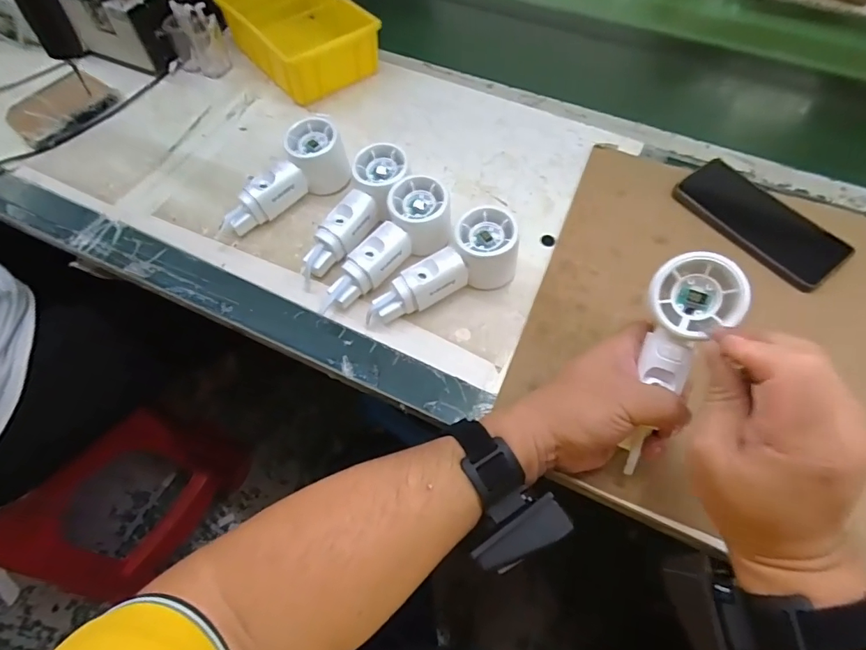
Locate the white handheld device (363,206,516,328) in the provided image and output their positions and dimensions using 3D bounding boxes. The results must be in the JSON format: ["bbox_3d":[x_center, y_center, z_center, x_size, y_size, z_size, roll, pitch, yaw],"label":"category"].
[{"bbox_3d":[0.007,-0.052,0.437,0.153,0.060,0.052,-22,62,-11],"label":"white handheld device"}]

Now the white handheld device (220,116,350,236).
[{"bbox_3d":[-0.159,-0.152,0.497,0.146,0.060,0.056,-33,65,-16],"label":"white handheld device"}]

